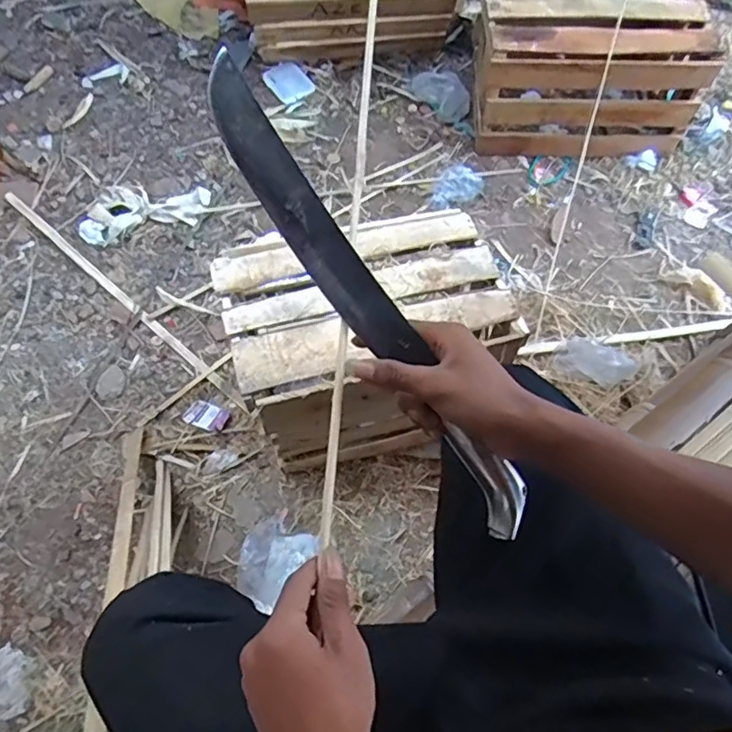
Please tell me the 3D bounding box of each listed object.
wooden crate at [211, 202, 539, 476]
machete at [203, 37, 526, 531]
[{"bbox_3d":[0.002,-0.049,1.206,0.515,0.366,0.380,-17,66,-9],"label":"wooden crate"},{"bbox_3d":[0.002,-0.045,0.431,0.038,0.016,0.394,-36,94,-16],"label":"machete"}]

